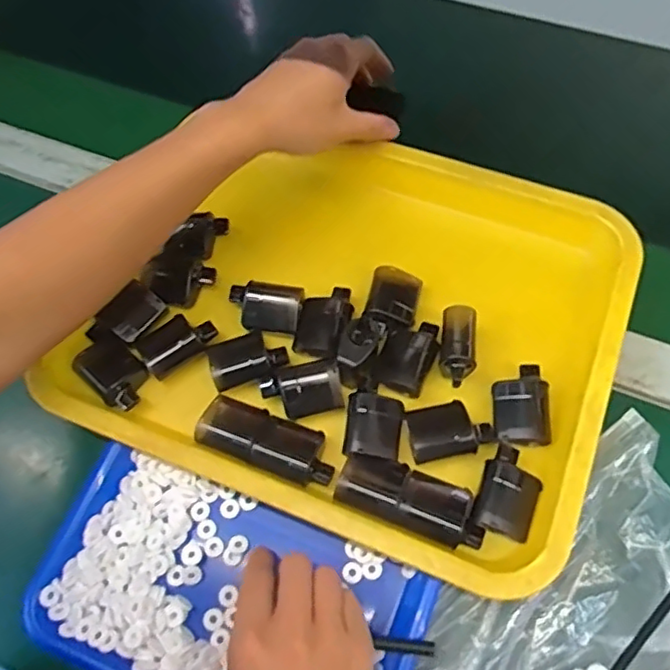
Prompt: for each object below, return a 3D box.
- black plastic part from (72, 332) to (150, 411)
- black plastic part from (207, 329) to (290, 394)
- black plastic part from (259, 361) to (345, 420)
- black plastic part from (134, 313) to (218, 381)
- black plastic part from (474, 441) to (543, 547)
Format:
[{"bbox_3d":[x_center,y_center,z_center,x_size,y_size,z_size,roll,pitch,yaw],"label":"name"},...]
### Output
[{"bbox_3d":[-0.160,0.026,0.445,0.060,0.017,0.037,40,74,18],"label":"black plastic part"},{"bbox_3d":[-0.063,0.016,0.443,0.054,0.019,0.036,-21,67,-6],"label":"black plastic part"},{"bbox_3d":[-0.022,0.039,0.429,0.055,0.014,0.035,-14,66,-3],"label":"black plastic part"},{"bbox_3d":[-0.115,0.003,0.445,0.054,0.014,0.036,-33,69,-11],"label":"black plastic part"},{"bbox_3d":[0.113,0.099,0.392,0.036,0.016,0.055,15,68,9],"label":"black plastic part"}]

